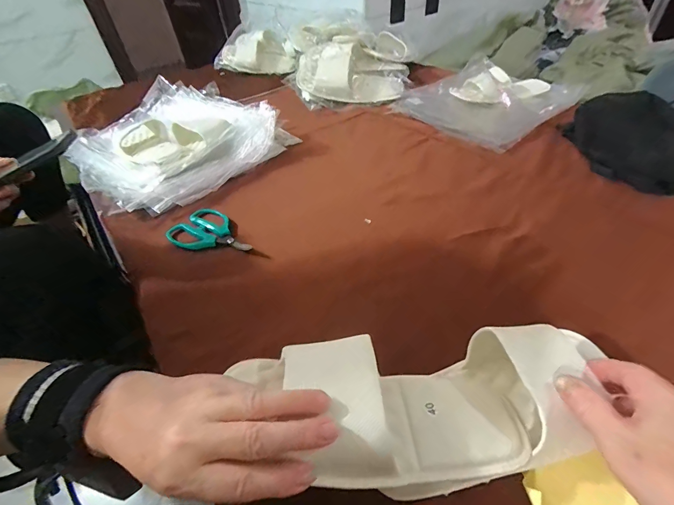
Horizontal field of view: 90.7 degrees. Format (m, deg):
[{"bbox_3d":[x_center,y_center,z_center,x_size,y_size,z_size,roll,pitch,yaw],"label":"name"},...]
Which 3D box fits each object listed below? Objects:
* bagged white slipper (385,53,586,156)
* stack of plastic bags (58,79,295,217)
[{"bbox_3d":[0.347,-0.362,0.761,0.369,0.056,0.298,-32,50,-25],"label":"bagged white slipper"},{"bbox_3d":[-0.331,-0.239,0.674,0.406,0.075,0.371,30,54,31],"label":"stack of plastic bags"}]

